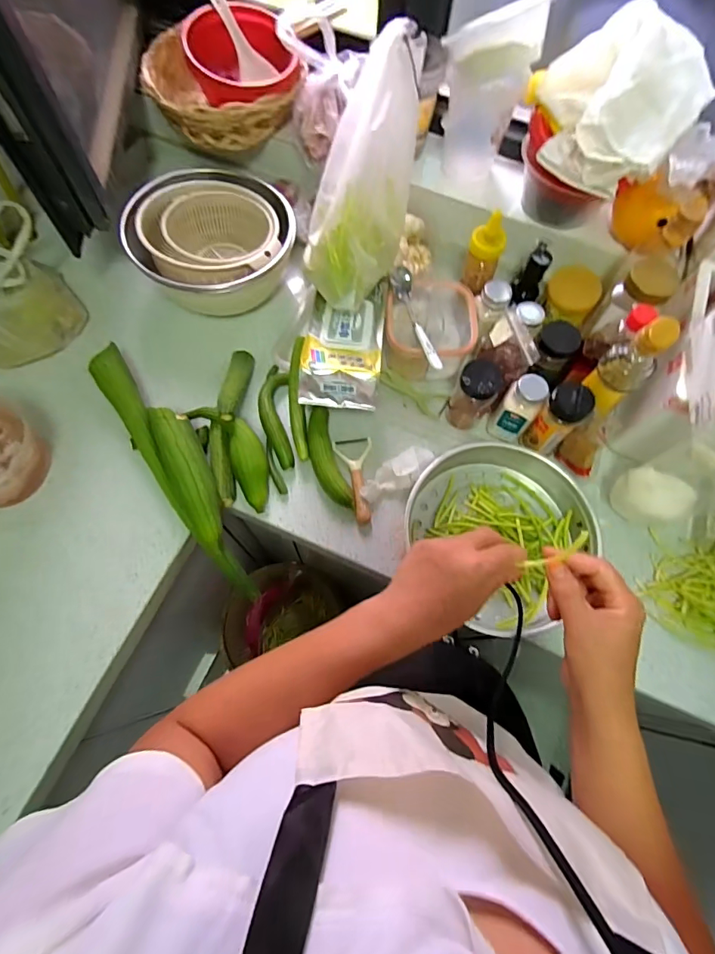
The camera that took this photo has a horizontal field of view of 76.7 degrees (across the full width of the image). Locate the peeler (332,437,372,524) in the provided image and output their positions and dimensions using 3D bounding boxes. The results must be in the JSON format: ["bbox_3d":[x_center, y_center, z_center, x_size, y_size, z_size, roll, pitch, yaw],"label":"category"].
[{"bbox_3d":[-0.005,0.002,0.671,0.057,0.027,0.135,-2,69,-3],"label":"peeler"}]

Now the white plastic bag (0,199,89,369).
[{"bbox_3d":[-0.527,-0.278,0.668,0.150,0.166,0.192,41,73,13],"label":"white plastic bag"}]

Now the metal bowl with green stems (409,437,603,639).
[{"bbox_3d":[0.197,0.069,0.633,0.244,0.068,0.263,1,69,-2],"label":"metal bowl with green stems"}]

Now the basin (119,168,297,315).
[{"bbox_3d":[-0.235,-0.373,0.755,0.247,0.137,0.236,-7,69,-5],"label":"basin"}]

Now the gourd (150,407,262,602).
[{"bbox_3d":[-0.213,0.037,0.617,0.057,0.067,0.286,-24,88,-11],"label":"gourd"}]

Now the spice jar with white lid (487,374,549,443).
[{"bbox_3d":[0.237,-0.098,0.667,0.052,0.114,0.051,32,71,9],"label":"spice jar with white lid"}]

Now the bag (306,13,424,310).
[{"bbox_3d":[0.014,-0.409,0.624,0.115,0.129,0.332,16,105,4],"label":"bag"}]

